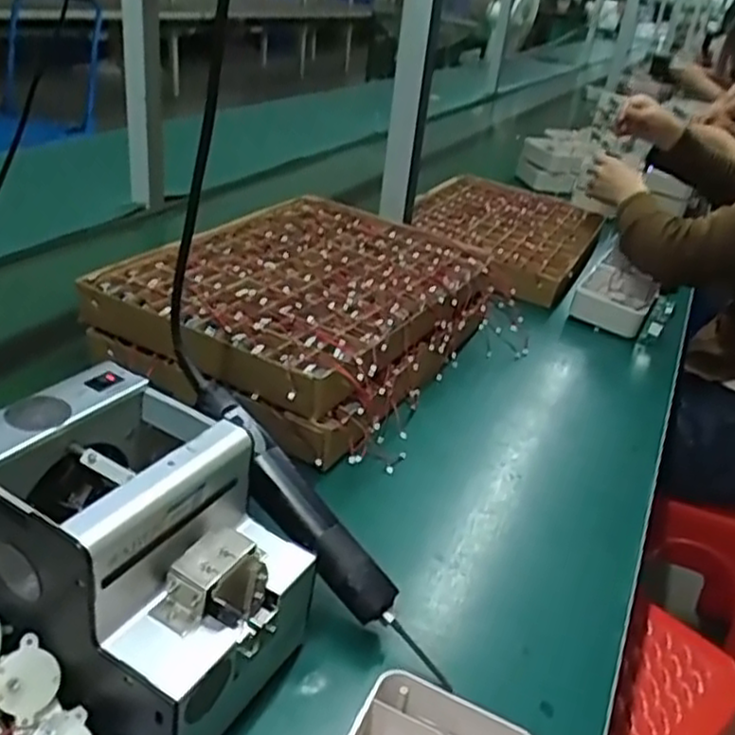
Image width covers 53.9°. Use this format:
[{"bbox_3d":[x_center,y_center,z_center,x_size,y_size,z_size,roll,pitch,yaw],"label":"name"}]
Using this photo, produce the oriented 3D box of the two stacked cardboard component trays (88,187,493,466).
[{"bbox_3d":[-0.064,-0.080,0.813,0.325,0.078,0.417,18,31,18],"label":"two stacked cardboard component trays"}]

